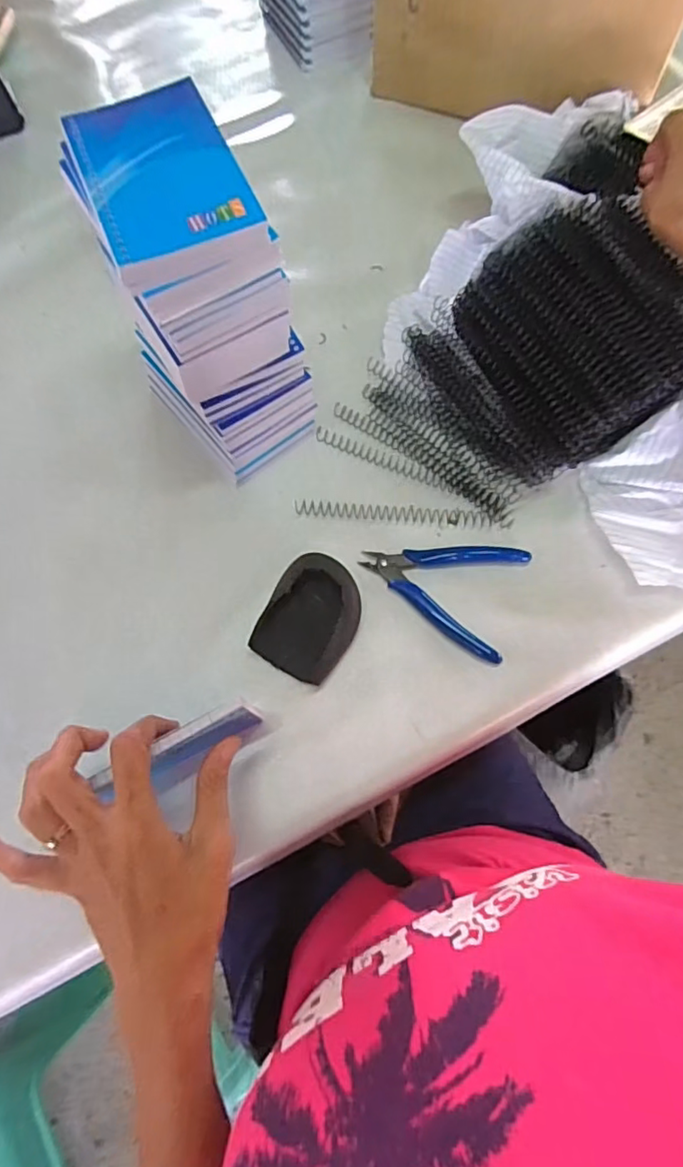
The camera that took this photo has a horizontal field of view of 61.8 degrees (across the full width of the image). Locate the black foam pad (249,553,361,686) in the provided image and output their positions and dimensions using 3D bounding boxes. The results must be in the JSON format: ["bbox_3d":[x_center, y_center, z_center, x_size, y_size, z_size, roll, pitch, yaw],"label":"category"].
[{"bbox_3d":[-0.021,0.023,0.416,0.063,0.026,0.086,22,72,10],"label":"black foam pad"}]

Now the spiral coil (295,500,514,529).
[{"bbox_3d":[0.049,-0.056,0.454,0.167,0.007,0.014,4,70,4],"label":"spiral coil"}]

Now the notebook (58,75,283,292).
[{"bbox_3d":[-0.098,-0.221,0.315,0.083,0.018,0.124,-26,71,-7],"label":"notebook"}]

